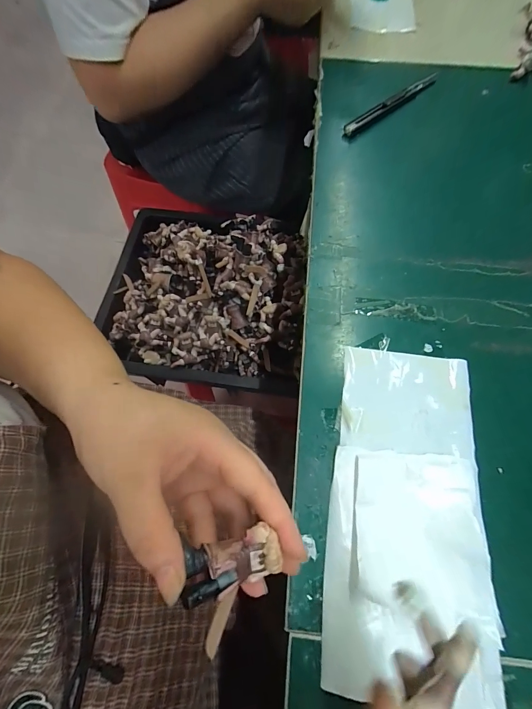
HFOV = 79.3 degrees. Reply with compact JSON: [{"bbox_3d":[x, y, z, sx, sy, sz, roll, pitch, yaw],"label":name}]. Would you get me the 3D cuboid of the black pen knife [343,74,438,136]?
[{"bbox_3d":[0.158,-0.311,0.396,0.167,0.012,0.014,-38,72,-14],"label":"black pen knife"}]

